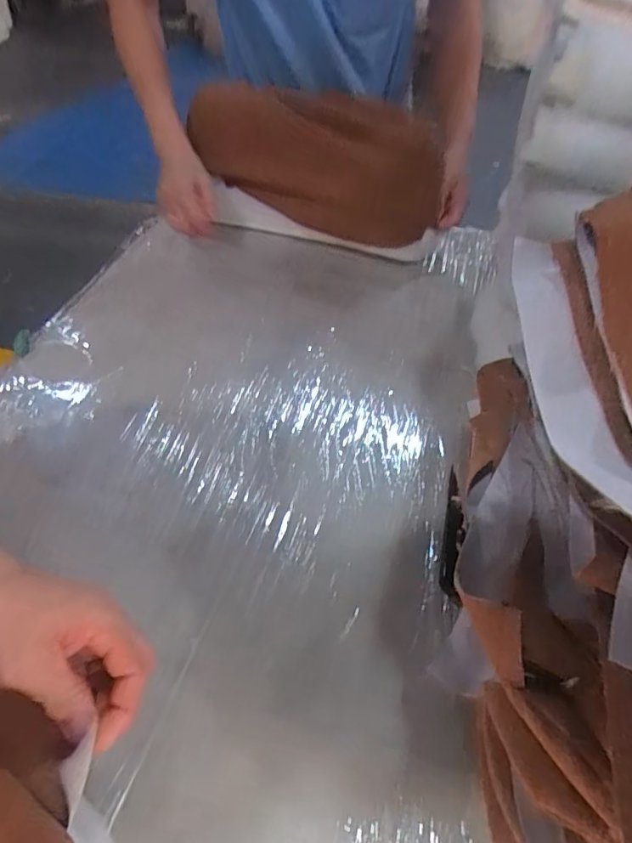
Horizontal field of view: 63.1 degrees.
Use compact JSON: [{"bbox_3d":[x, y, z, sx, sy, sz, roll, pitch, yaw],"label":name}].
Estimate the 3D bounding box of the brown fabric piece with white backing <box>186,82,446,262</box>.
[{"bbox_3d":[-0.007,-0.413,0.857,0.414,0.221,0.097,11,47,8],"label":"brown fabric piece with white backing"}]

